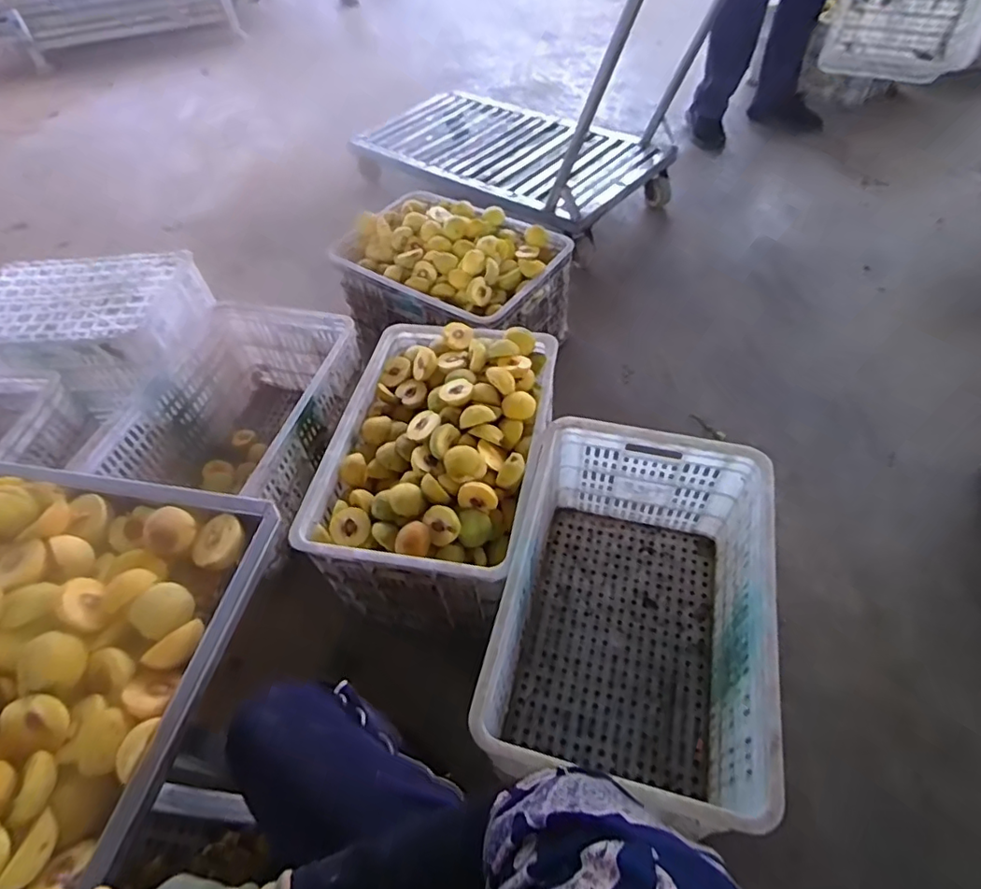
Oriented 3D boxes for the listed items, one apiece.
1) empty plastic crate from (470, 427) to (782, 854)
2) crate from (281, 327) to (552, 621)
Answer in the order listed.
[{"bbox_3d":[0.219,0.265,0.897,0.355,0.283,0.527,10,55,13],"label":"empty plastic crate"},{"bbox_3d":[-0.085,0.044,1.068,0.364,0.286,0.517,6,55,11],"label":"crate"}]

